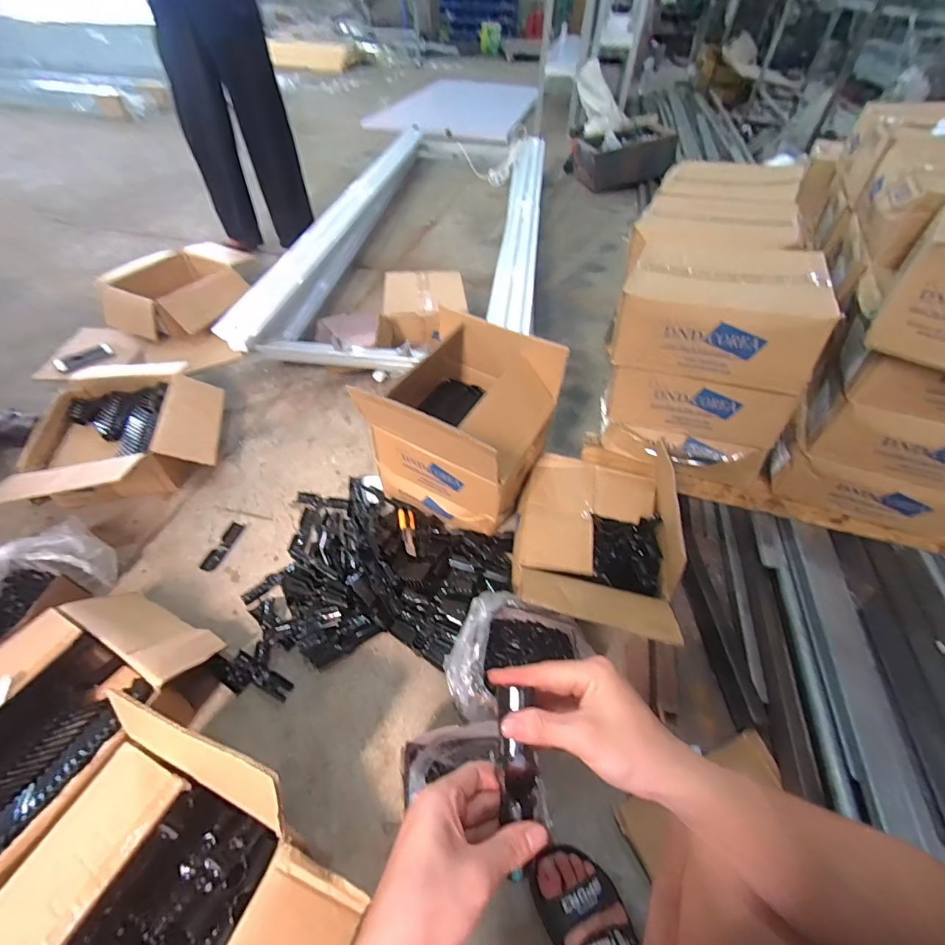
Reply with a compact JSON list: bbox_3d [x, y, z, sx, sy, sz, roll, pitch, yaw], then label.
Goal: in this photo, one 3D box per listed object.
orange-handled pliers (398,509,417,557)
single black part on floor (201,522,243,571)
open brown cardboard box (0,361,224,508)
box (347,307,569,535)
[{"bbox_3d":[-0.142,0.130,0.992,0.034,0.025,0.139,-9,49,-11],"label":"orange-handled pliers"},{"bbox_3d":[-0.567,0.167,1.019,0.030,0.014,0.128,10,50,7],"label":"single black part on floor"},{"bbox_3d":[-0.860,-0.100,1.129,0.421,0.173,0.550,-15,50,-16],"label":"open brown cardboard box"},{"bbox_3d":[-0.030,-0.088,1.004,0.336,0.368,0.321,25,51,18],"label":"box"}]

